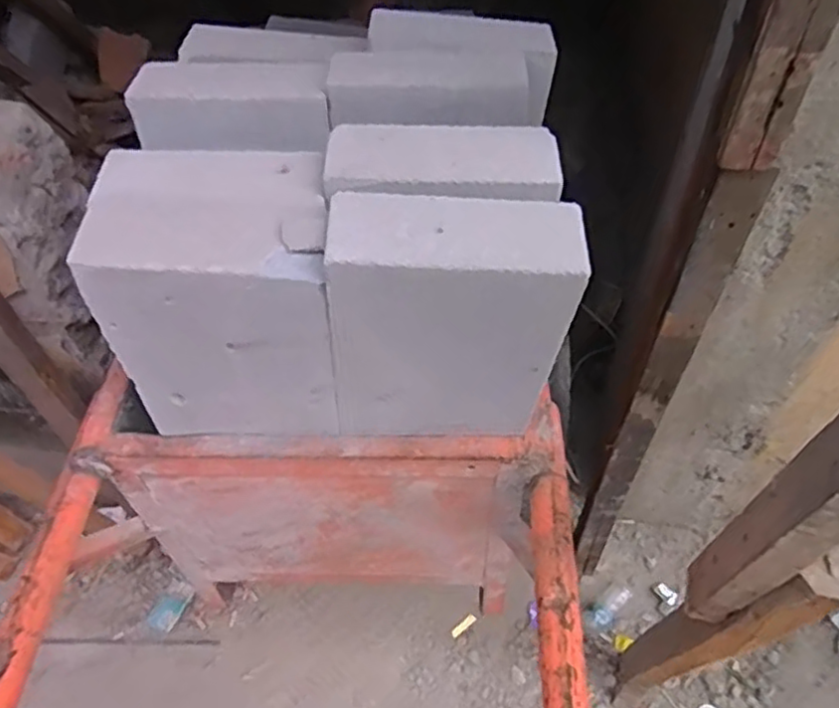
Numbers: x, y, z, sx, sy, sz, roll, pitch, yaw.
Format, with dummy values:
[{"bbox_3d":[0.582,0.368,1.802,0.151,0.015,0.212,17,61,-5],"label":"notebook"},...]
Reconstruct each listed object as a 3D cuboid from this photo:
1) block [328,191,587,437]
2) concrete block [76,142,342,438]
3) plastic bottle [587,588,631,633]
[{"bbox_3d":[0.025,-0.022,0.601,0.208,0.256,0.071,-2,51,3],"label":"block"},{"bbox_3d":[-0.173,-0.050,0.640,0.200,0.257,0.146,-2,51,3],"label":"concrete block"},{"bbox_3d":[0.377,0.510,1.324,0.105,0.042,0.054,-30,55,-19],"label":"plastic bottle"}]

